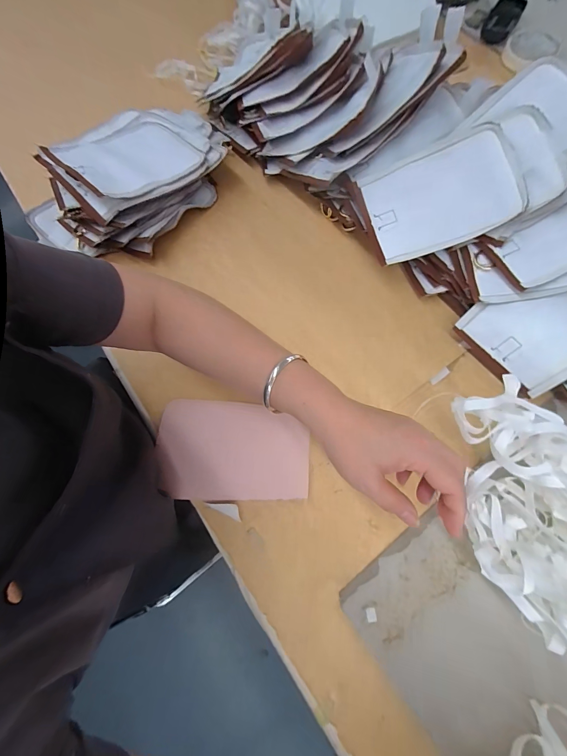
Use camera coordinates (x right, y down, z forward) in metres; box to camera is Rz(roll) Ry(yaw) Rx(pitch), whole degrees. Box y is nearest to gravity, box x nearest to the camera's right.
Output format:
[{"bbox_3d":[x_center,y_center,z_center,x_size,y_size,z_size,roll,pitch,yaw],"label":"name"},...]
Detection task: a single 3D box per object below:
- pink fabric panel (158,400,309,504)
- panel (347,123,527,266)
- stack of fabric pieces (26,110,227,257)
[{"bbox_3d":[-0.059,0.082,0.378,0.171,0.004,0.110,1,70,1],"label":"pink fabric panel"},{"bbox_3d":[0.193,-0.229,0.415,0.175,0.015,0.129,-16,84,16],"label":"panel"},{"bbox_3d":[-0.214,-0.309,0.489,0.179,0.097,0.285,33,72,11],"label":"stack of fabric pieces"}]

